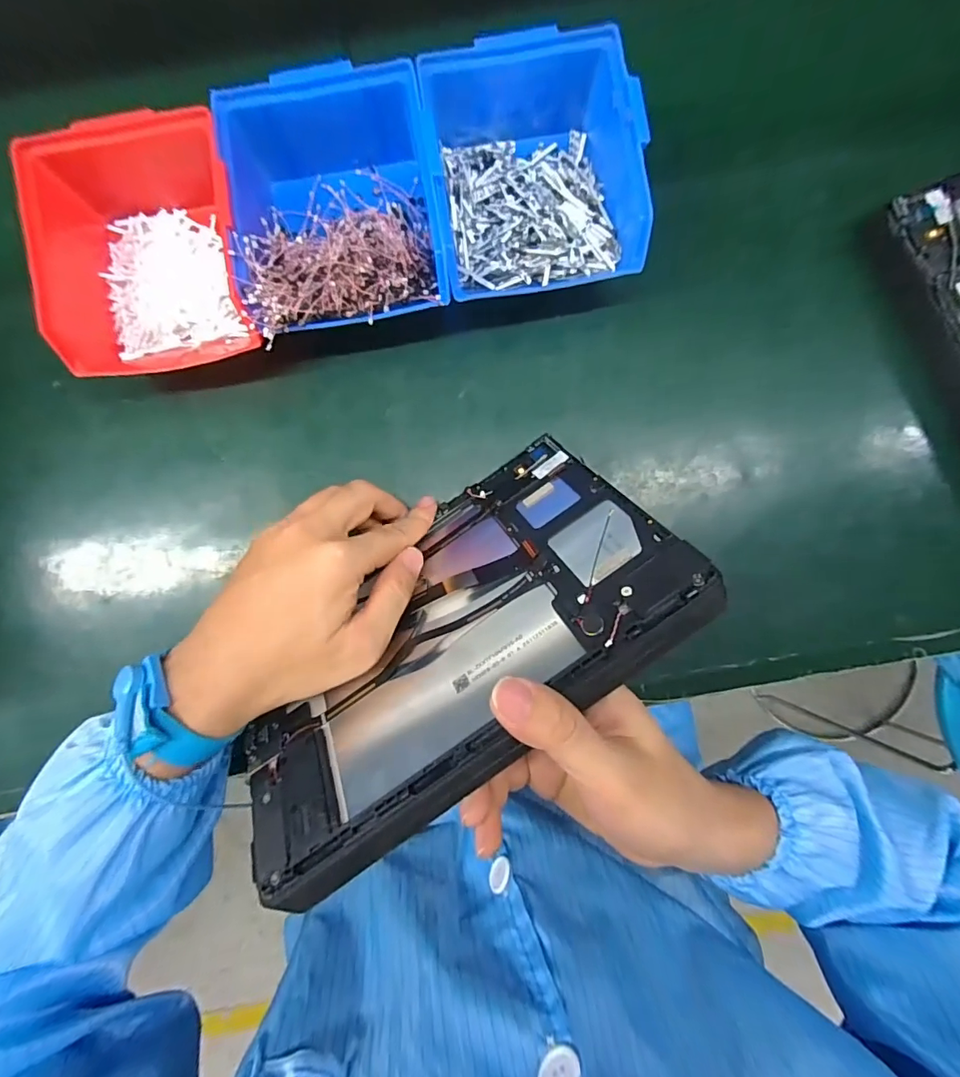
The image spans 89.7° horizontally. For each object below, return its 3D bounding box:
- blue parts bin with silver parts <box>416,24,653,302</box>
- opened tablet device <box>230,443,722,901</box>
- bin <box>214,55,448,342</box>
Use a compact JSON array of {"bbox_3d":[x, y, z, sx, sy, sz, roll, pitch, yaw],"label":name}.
[{"bbox_3d":[0.032,-0.228,0.309,0.126,0.065,0.142,-9,88,0],"label":"blue parts bin with silver parts"},{"bbox_3d":[-0.018,0.048,0.260,0.235,0.154,0.020,-34,133,0],"label":"opened tablet device"},{"bbox_3d":[-0.087,-0.202,0.308,0.120,0.062,0.145,-9,88,0],"label":"bin"}]

